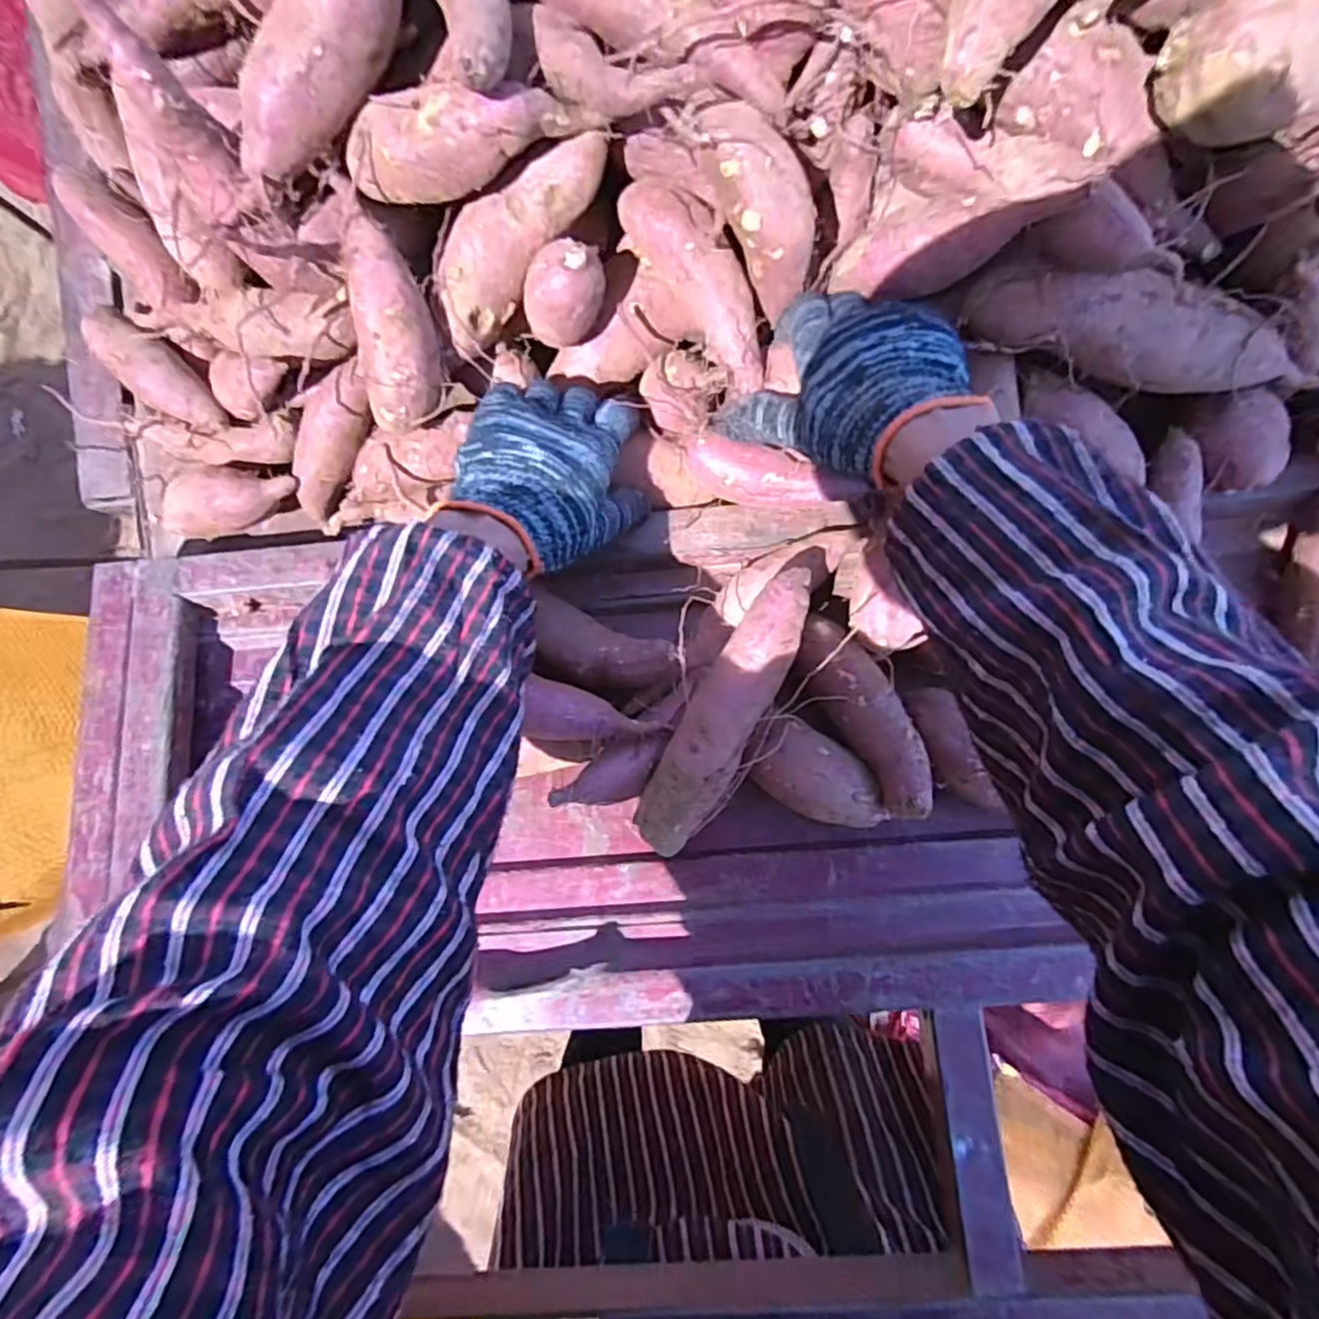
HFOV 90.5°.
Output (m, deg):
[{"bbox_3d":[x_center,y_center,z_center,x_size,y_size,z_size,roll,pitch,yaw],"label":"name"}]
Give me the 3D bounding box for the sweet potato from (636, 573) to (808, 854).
[{"bbox_3d":[0.038,0.031,0.378,0.043,0.037,0.175,26,93,3],"label":"sweet potato"}]

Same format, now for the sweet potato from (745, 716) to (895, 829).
[{"bbox_3d":[0.095,0.071,0.398,0.090,0.036,0.046,34,94,2],"label":"sweet potato"}]

